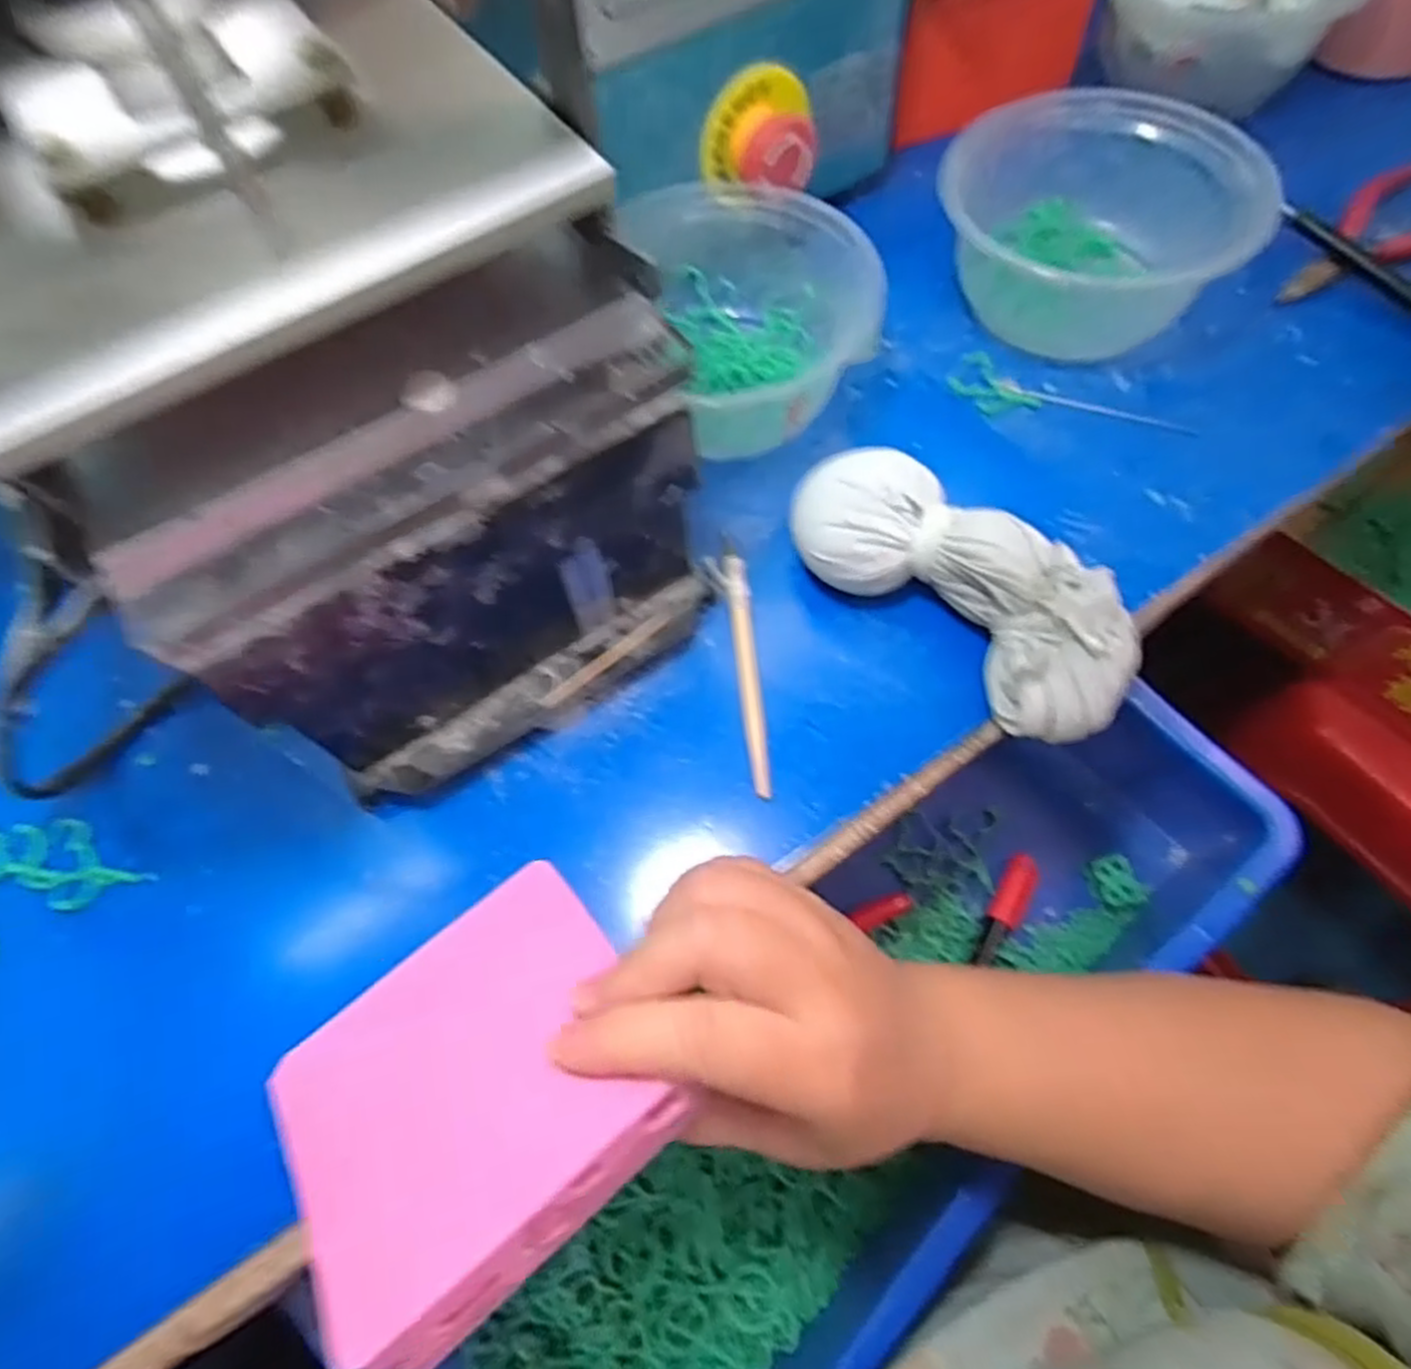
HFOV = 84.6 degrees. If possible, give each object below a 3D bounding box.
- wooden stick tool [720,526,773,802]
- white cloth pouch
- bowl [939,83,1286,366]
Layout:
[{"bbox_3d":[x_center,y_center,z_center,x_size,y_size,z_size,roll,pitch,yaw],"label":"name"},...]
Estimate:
[{"bbox_3d":[0.016,-0.010,0.311,0.009,0.008,0.115,-6,64,0],"label":"wooden stick tool"},{"bbox_3d":[0.097,-0.038,0.297,0.139,0.041,0.059,41,72,20],"label":"white cloth pouch"},{"bbox_3d":[0.180,-0.214,0.363,0.133,0.059,0.113,31,69,17],"label":"bowl"}]

